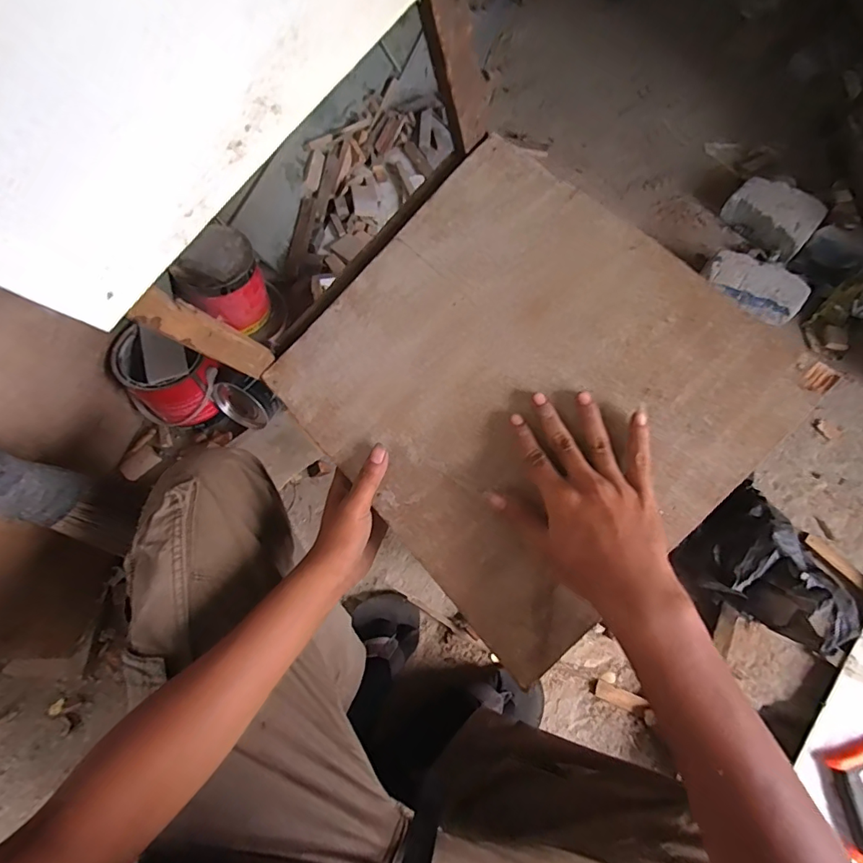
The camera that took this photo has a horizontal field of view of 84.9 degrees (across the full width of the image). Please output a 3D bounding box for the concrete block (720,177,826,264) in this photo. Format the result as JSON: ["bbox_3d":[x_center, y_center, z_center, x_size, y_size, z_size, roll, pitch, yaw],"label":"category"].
[{"bbox_3d":[0.822,-0.519,1.141,0.177,0.058,0.200,-40,71,-16],"label":"concrete block"}]

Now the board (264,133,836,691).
[{"bbox_3d":[0.070,-0.047,0.420,0.334,0.007,0.370,-45,73,3],"label":"board"}]

